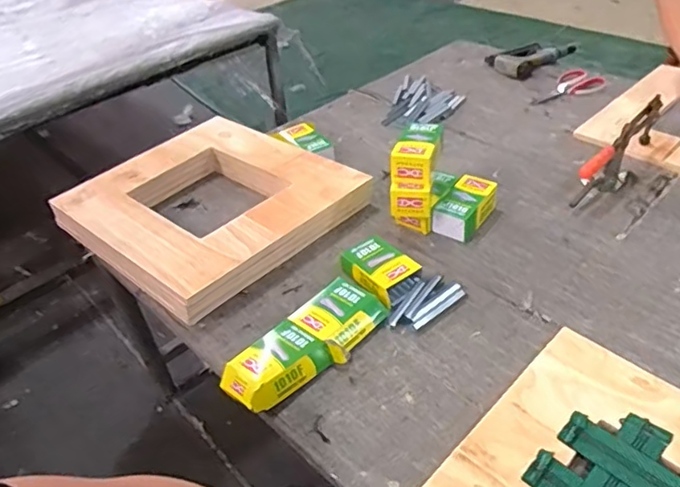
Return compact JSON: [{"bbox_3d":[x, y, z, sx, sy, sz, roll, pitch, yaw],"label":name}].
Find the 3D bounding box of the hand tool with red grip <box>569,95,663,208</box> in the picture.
[{"bbox_3d":[0.518,-0.166,1.027,0.273,0.108,0.046,-33,46,-29],"label":"hand tool with red grip"}]

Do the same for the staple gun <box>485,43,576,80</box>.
[{"bbox_3d":[0.497,-0.499,1.492,0.247,0.039,0.141,-32,45,-28],"label":"staple gun"}]

